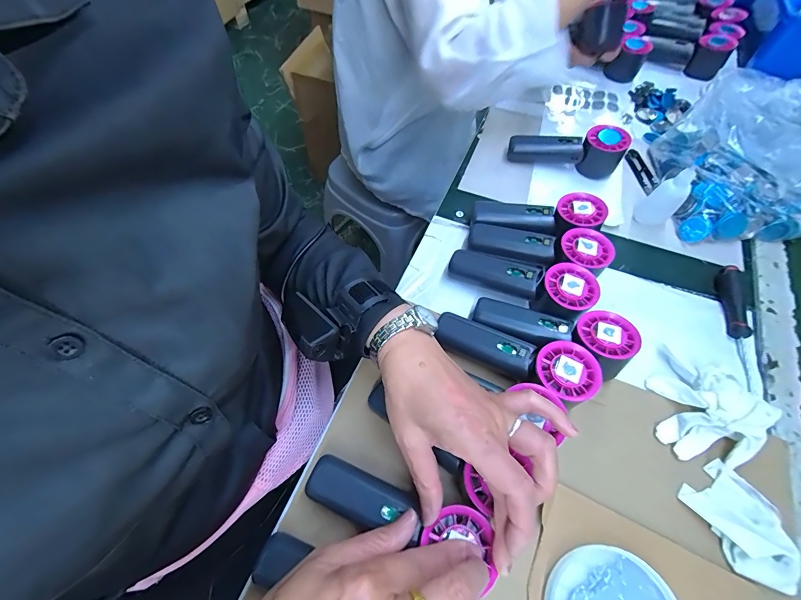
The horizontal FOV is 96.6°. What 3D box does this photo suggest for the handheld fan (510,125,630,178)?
[{"bbox_3d":[0.246,-0.228,0.521,0.159,0.056,0.058,19,62,9],"label":"handheld fan"}]

